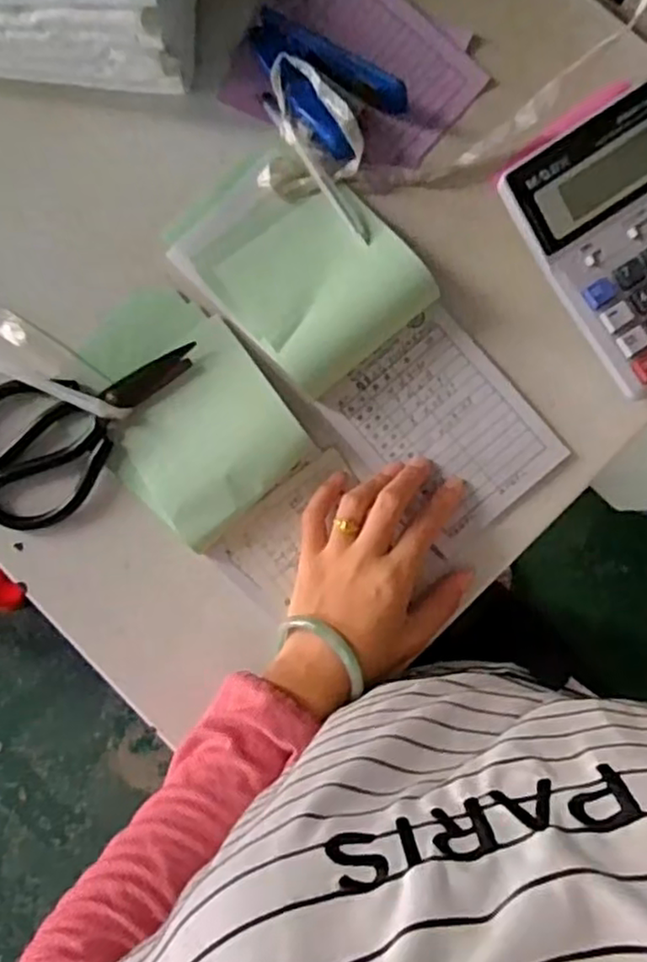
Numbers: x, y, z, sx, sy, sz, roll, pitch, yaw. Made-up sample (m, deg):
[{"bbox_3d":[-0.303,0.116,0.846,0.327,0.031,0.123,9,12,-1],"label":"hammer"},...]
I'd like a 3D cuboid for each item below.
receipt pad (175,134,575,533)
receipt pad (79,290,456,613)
[{"bbox_3d":[0.028,-0.098,0.438,0.285,0.035,0.112,44,91,3],"label":"receipt pad"},{"bbox_3d":[-0.060,-0.010,0.446,0.117,0.023,0.269,-41,85,2],"label":"receipt pad"}]

